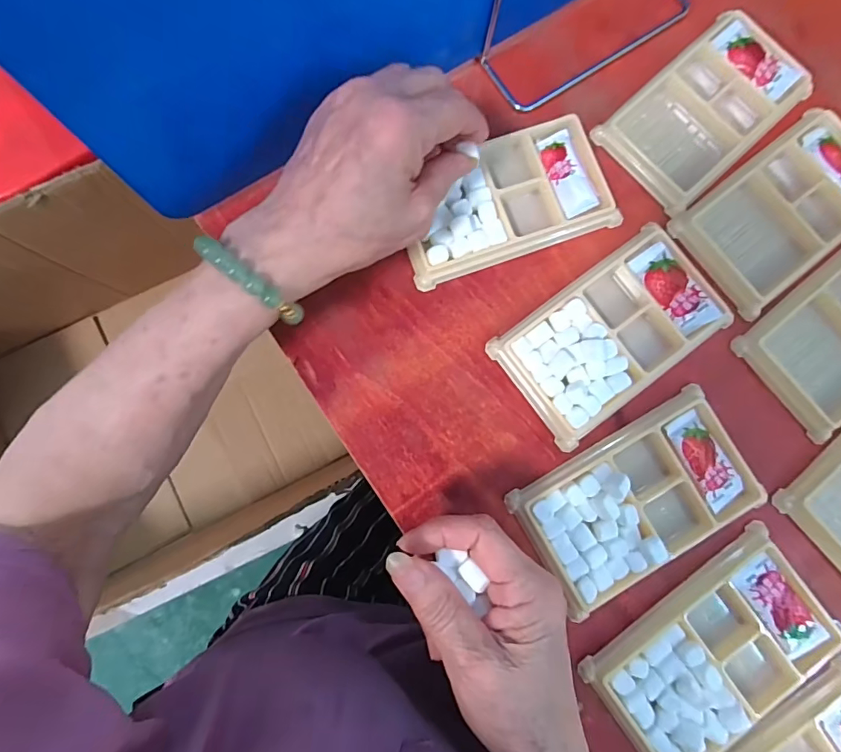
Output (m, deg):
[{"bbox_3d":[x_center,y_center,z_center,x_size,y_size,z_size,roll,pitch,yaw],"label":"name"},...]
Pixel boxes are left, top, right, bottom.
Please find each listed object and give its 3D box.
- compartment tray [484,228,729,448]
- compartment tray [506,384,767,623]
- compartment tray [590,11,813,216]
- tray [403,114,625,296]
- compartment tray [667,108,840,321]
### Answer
[{"bbox_3d":[0.116,-0.026,0.287,0.130,0.015,0.075,-35,84,-6],"label":"compartment tray"},{"bbox_3d":[0.127,0.071,0.272,0.132,0.016,0.075,-30,83,-5],"label":"compartment tray"},{"bbox_3d":[0.187,-0.176,0.309,0.129,0.010,0.076,-42,85,-6],"label":"compartment tray"},{"bbox_3d":[0.051,-0.113,0.298,0.132,0.014,0.077,-19,83,-4],"label":"tray"},{"bbox_3d":[0.236,-0.107,0.301,0.129,0.009,0.078,-38,84,-6],"label":"compartment tray"}]

